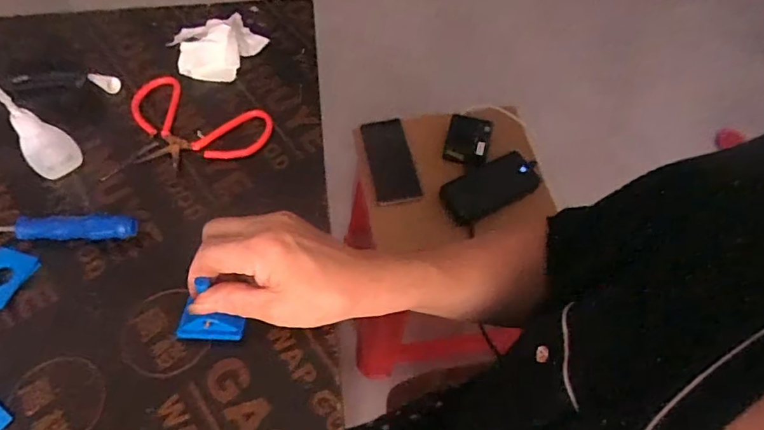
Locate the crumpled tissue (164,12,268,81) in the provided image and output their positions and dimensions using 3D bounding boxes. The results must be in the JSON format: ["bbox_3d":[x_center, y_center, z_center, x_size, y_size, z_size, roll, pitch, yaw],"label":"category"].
[{"bbox_3d":[-0.161,-0.167,0.483,0.069,0.033,0.081,24,61,12],"label":"crumpled tissue"}]

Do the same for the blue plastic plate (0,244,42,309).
[{"bbox_3d":[-0.278,0.045,0.375,0.037,0.004,0.043,22,61,11],"label":"blue plastic plate"}]

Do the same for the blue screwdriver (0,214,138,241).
[{"bbox_3d":[-0.261,0.009,0.389,0.149,0.019,0.017,3,59,0],"label":"blue screwdriver"}]

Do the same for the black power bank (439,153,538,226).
[{"bbox_3d":[0.167,-0.043,0.803,0.155,0.011,0.078,-24,63,-15],"label":"black power bank"}]

